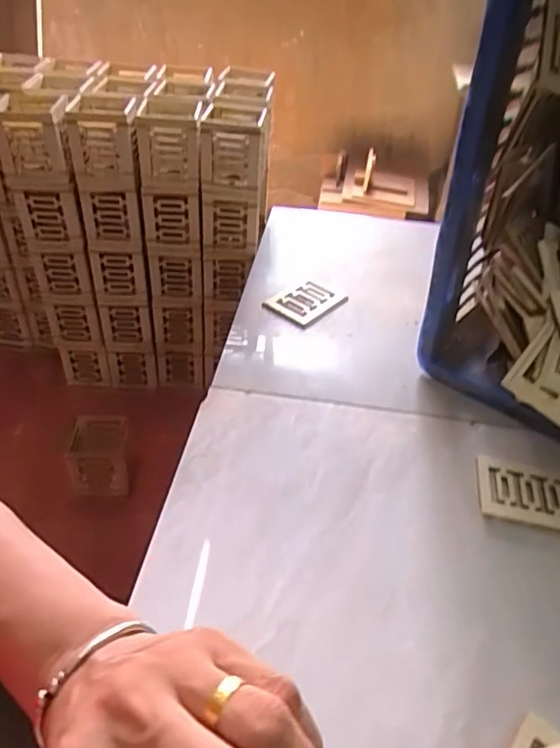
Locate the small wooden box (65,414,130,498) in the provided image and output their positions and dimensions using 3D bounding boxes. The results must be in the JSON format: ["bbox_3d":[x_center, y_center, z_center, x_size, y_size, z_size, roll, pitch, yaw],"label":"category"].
[{"bbox_3d":[-0.228,0.103,0.729,0.067,0.068,0.075,-2,41,-7],"label":"small wooden box"}]

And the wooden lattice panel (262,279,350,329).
[{"bbox_3d":[0.031,-0.083,0.656,0.061,0.011,0.076,30,47,27],"label":"wooden lattice panel"}]

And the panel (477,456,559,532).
[{"bbox_3d":[0.203,0.098,0.466,0.082,0.005,0.061,11,42,8],"label":"panel"}]

